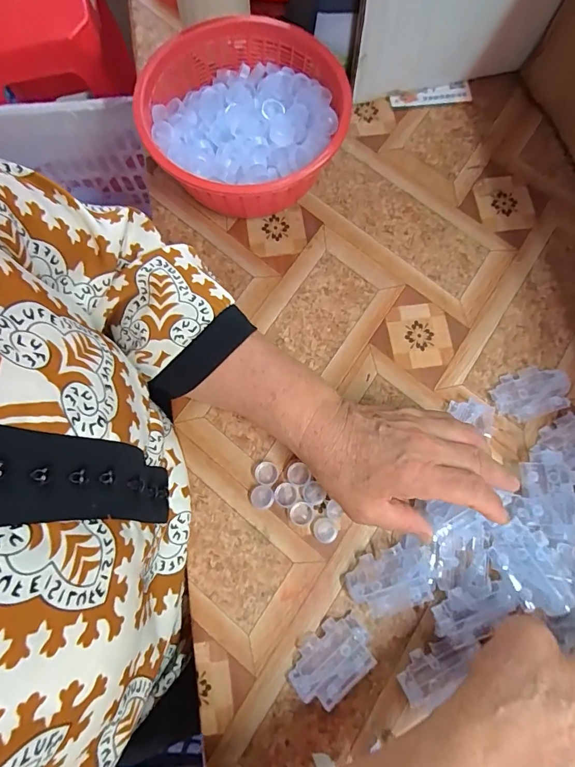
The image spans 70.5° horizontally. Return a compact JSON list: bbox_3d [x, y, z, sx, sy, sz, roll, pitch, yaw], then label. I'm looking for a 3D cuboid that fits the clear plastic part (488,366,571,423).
[{"bbox_3d":[0.223,0.008,0.368,0.069,0.015,0.043,-18,76,-3],"label":"clear plastic part"}]

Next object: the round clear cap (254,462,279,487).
[{"bbox_3d":[-0.018,0.078,0.354,0.021,0.004,0.019,15,77,5],"label":"round clear cap"}]

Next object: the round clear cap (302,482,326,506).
[{"bbox_3d":[0.023,0.095,0.351,0.017,0.006,0.020,-38,78,-8],"label":"round clear cap"}]

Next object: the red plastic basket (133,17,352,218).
[{"bbox_3d":[-0.042,-0.241,0.394,0.187,0.083,0.188,3,79,8],"label":"red plastic basket"}]

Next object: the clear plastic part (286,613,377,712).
[{"bbox_3d":[0.033,0.215,0.316,0.067,0.015,0.045,-38,78,-8],"label":"clear plastic part"}]

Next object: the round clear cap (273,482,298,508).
[{"bbox_3d":[-0.001,0.095,0.349,0.020,0.005,0.020,0,76,1],"label":"round clear cap"}]

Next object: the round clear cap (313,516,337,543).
[{"bbox_3d":[0.032,0.123,0.341,0.021,0.009,0.020,0,76,1],"label":"round clear cap"}]

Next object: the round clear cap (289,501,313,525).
[{"bbox_3d":[0.012,0.111,0.345,0.019,0.006,0.019,0,76,1],"label":"round clear cap"}]

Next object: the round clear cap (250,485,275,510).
[{"bbox_3d":[-0.022,0.098,0.349,0.020,0.005,0.020,0,76,1],"label":"round clear cap"}]

